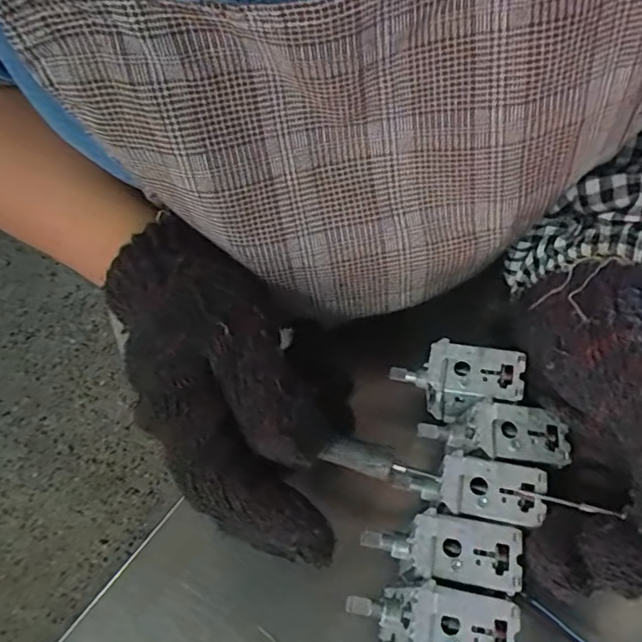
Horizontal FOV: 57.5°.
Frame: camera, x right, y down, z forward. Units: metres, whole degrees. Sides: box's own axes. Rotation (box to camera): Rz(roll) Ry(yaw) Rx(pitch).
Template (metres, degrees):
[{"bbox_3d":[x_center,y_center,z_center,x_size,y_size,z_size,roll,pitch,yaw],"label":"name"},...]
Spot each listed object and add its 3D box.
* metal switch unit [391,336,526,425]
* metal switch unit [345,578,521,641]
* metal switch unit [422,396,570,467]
[{"bbox_3d":[0.057,0.025,0.249,0.048,0.028,0.025,12,63,3],"label":"metal switch unit"},{"bbox_3d":[0.039,0.102,0.199,0.056,0.018,0.022,10,62,2],"label":"metal switch unit"},{"bbox_3d":[0.069,0.044,0.231,0.055,0.020,0.021,5,62,-1],"label":"metal switch unit"}]

